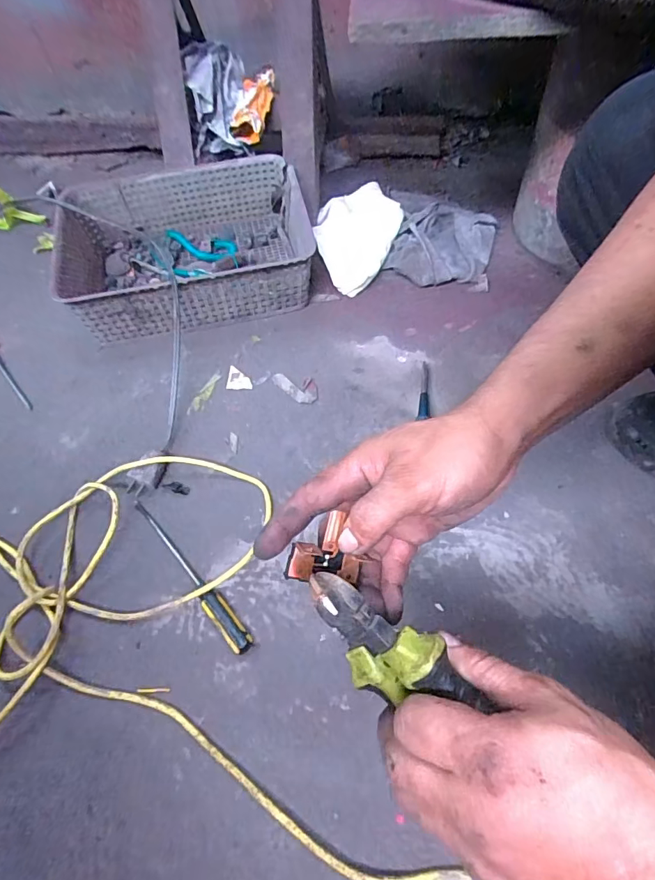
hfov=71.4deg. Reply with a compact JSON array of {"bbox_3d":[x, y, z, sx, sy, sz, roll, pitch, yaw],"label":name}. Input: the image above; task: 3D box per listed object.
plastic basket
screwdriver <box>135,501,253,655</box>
[{"bbox_3d":[-0.205,-0.284,0.682,0.347,0.103,0.250,-14,59,-6],"label":"plastic basket"},{"bbox_3d":[-0.147,0.134,0.474,0.020,0.018,0.208,-39,65,-19],"label":"screwdriver"}]

